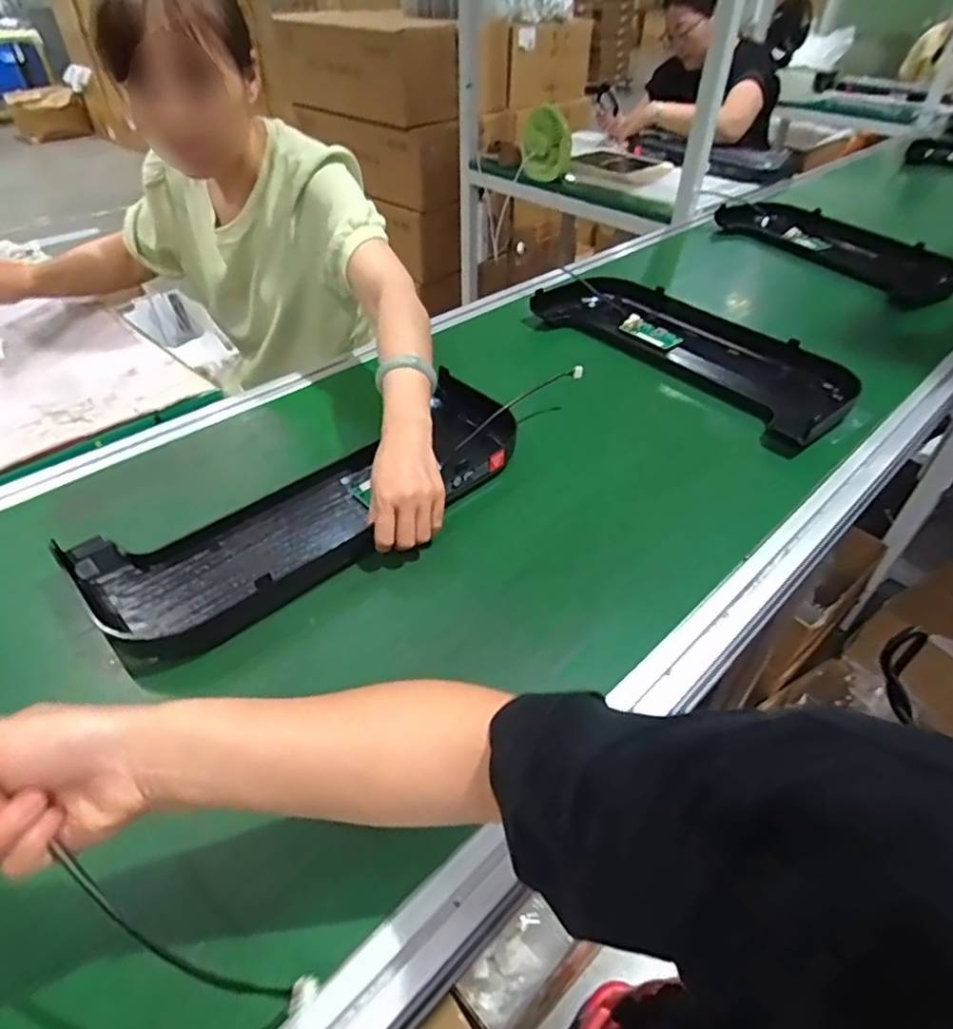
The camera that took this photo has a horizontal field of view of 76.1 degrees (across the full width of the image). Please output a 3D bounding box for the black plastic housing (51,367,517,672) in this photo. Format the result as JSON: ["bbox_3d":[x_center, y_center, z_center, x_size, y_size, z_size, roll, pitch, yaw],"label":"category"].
[{"bbox_3d":[-0.157,-0.018,0.661,0.486,0.043,0.184,-30,50,-29],"label":"black plastic housing"}]

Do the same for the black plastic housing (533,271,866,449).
[{"bbox_3d":[0.314,-0.248,0.943,0.194,0.073,0.497,-30,50,-29],"label":"black plastic housing"}]

